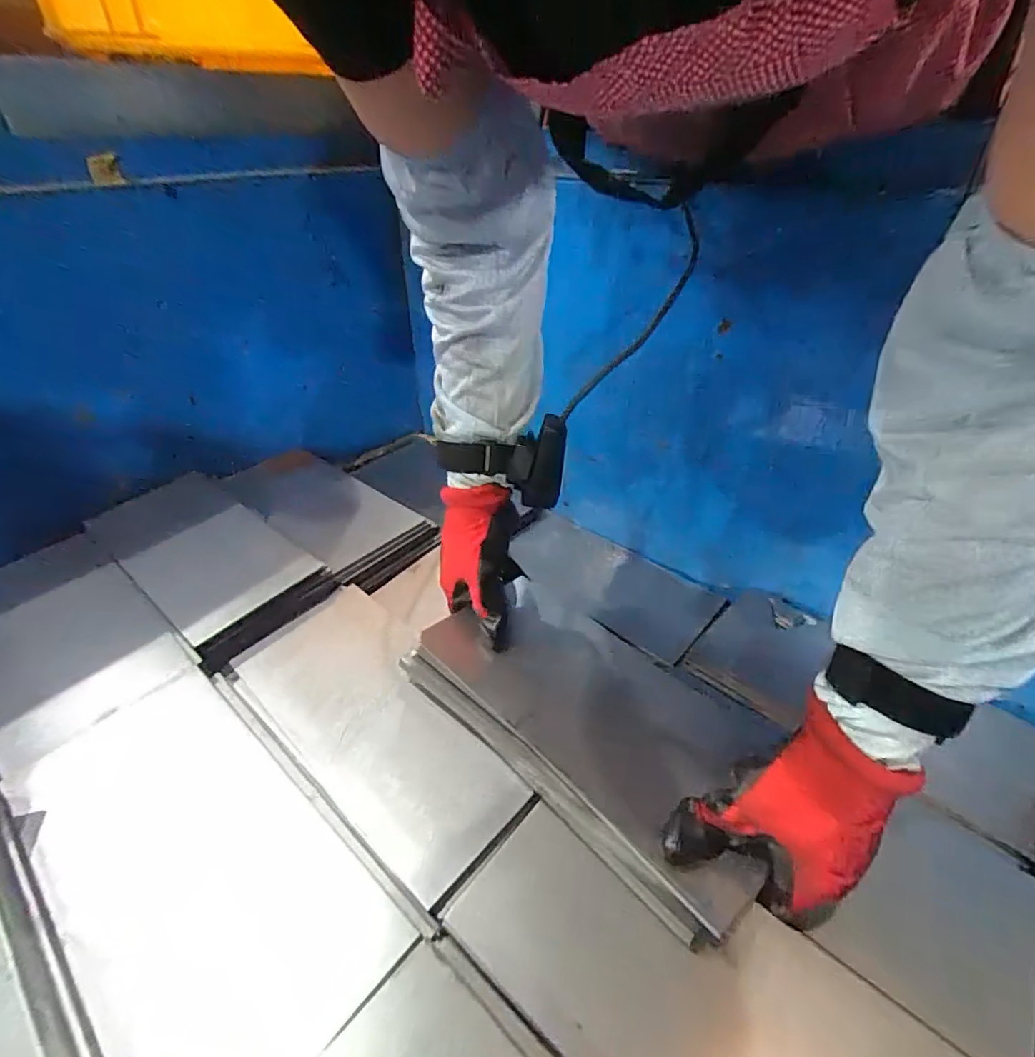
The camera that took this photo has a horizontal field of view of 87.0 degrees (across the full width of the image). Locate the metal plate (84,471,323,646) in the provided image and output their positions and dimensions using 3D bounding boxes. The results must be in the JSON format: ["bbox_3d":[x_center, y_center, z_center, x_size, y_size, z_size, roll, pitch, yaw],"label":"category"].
[{"bbox_3d":[-0.318,0.012,0.534,0.272,0.012,0.119,27,48,35],"label":"metal plate"}]

